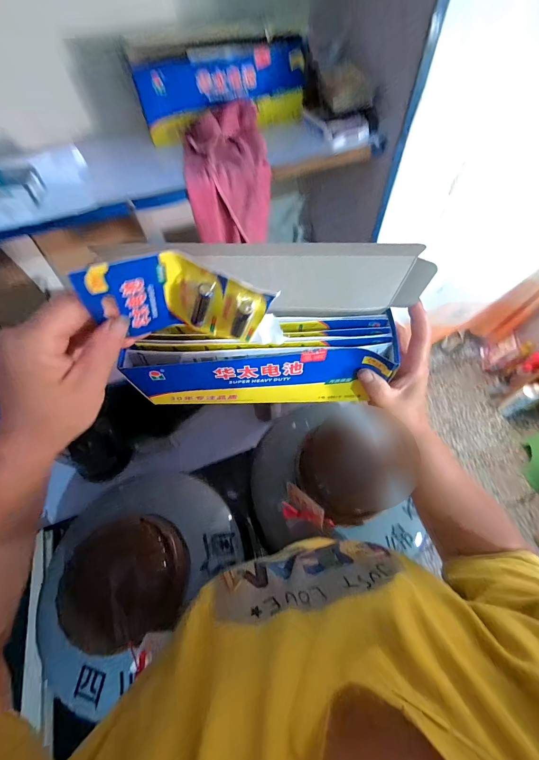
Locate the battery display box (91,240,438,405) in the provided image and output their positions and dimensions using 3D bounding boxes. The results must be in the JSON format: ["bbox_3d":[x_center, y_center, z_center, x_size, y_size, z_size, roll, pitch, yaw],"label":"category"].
[{"bbox_3d":[-0.001,-0.048,0.275,0.259,0.163,0.090,-1,57,1],"label":"battery display box"}]

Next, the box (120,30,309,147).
[{"bbox_3d":[-0.074,-0.437,0.438,0.256,0.085,0.084,-21,59,-11],"label":"box"}]

